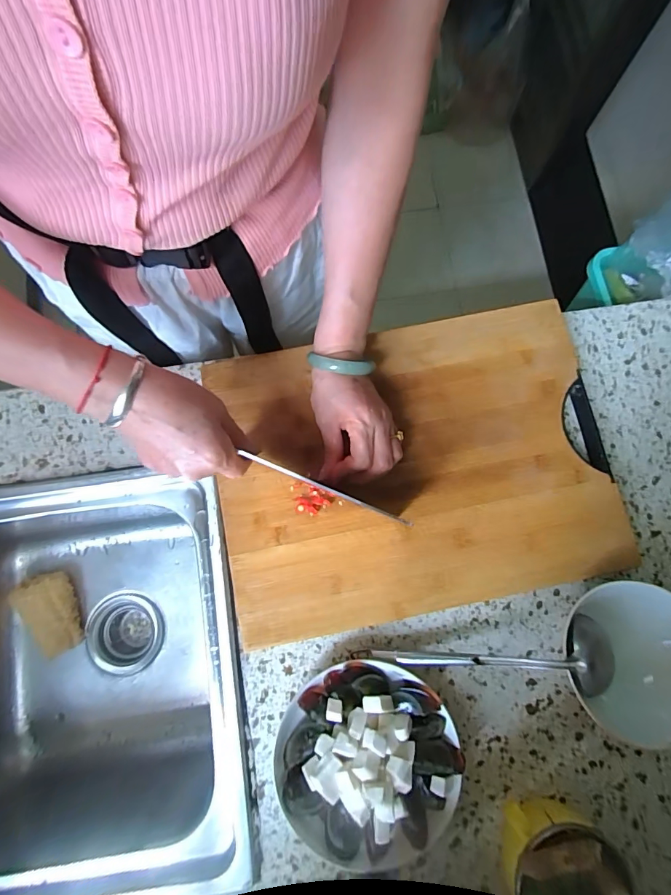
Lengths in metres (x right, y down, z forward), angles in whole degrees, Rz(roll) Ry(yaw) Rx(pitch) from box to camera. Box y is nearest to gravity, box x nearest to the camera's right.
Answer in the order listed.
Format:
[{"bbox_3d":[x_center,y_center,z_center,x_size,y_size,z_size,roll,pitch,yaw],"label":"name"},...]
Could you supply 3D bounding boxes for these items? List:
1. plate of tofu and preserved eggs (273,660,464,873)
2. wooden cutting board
[{"bbox_3d":[0.032,0.286,0.388,0.165,0.052,0.157,0,80,0],"label":"plate of tofu and preserved eggs"},{"bbox_3d":[0.079,0.014,0.438,0.394,0.012,0.286,-11,80,-2],"label":"wooden cutting board"}]

